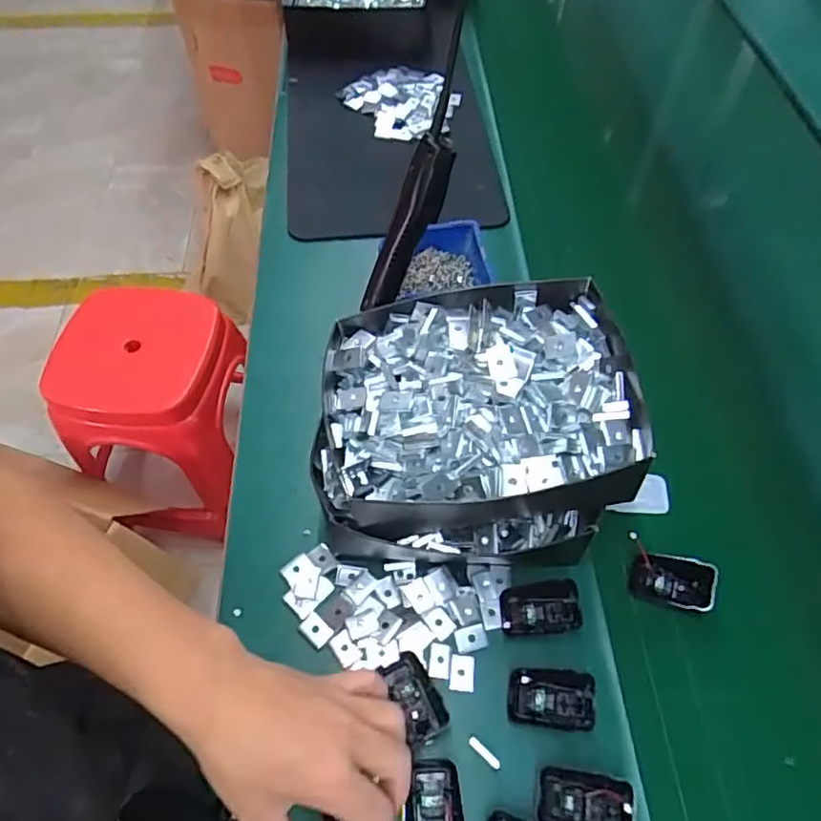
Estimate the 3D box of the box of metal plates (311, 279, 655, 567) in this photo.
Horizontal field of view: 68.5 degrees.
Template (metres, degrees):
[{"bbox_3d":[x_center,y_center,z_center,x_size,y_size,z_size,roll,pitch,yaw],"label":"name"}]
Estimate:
[{"bbox_3d":[0.050,0.020,0.551,0.263,0.144,0.218,-1,58,-1],"label":"box of metal plates"}]

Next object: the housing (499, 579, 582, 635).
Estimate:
[{"bbox_3d":[0.115,0.174,0.533,0.069,0.033,0.037,-2,58,-1],"label":"housing"}]

